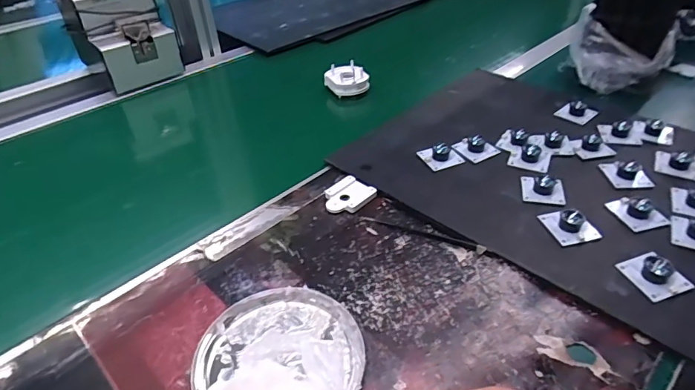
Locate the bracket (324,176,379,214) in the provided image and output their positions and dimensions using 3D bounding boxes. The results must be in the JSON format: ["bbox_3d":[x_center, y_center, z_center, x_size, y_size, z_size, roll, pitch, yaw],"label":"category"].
[{"bbox_3d":[-0.001,0.001,0.497,0.048,0.009,0.053,29,48,32],"label":"bracket"}]

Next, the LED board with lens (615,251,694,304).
[{"bbox_3d":[0.268,0.068,0.390,0.038,0.016,0.045,-14,40,-14],"label":"LED board with lens"}]

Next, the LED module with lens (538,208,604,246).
[{"bbox_3d":[0.220,0.025,0.440,0.039,0.023,0.043,-10,40,-9],"label":"LED module with lens"}]

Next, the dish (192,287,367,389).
[{"bbox_3d":[-0.053,0.124,0.344,0.126,0.022,0.126,-1,39,1],"label":"dish"}]

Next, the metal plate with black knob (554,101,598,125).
[{"bbox_3d":[0.320,-0.119,0.620,0.043,0.021,0.052,31,49,34],"label":"metal plate with black knob"}]

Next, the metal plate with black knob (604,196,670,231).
[{"bbox_3d":[0.298,0.014,0.454,0.042,0.018,0.046,-11,40,-11],"label":"metal plate with black knob"}]

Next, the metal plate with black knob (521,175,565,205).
[{"bbox_3d":[0.213,-0.010,0.485,0.042,0.015,0.042,8,40,12],"label":"metal plate with black knob"}]

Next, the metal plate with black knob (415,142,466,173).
[{"bbox_3d":[0.114,-0.054,0.542,0.043,0.022,0.041,-18,42,-19],"label":"metal plate with black knob"}]

